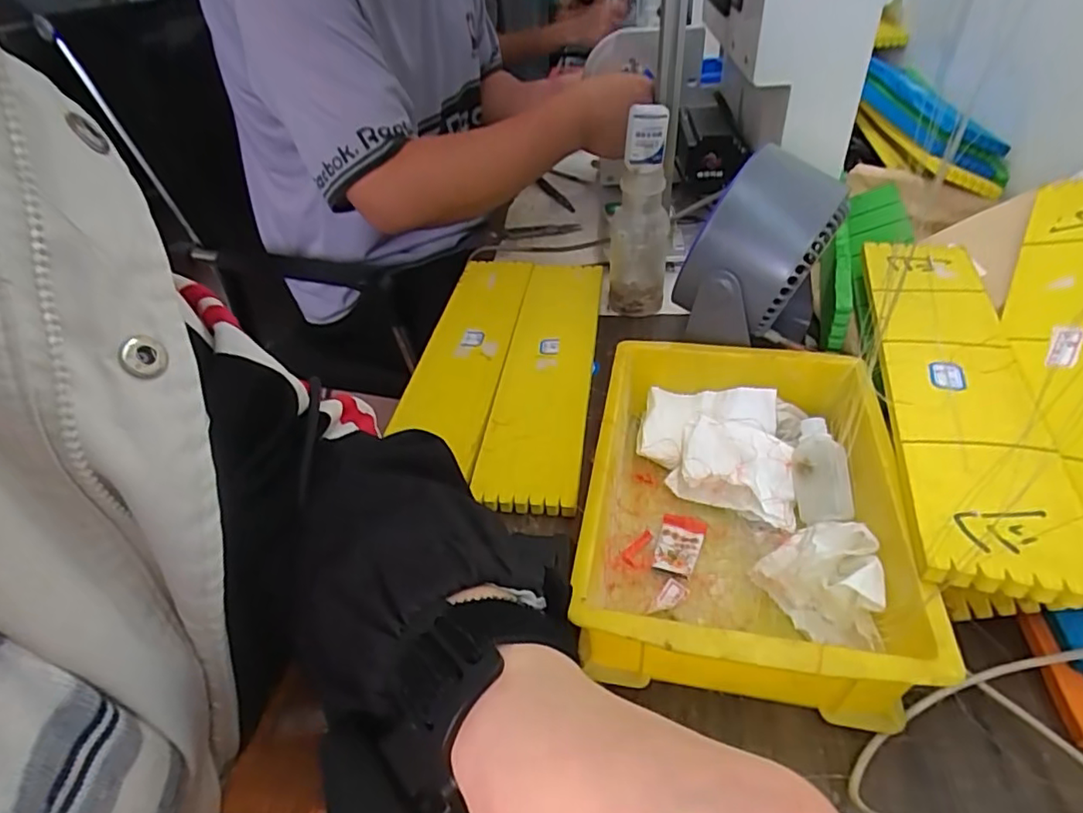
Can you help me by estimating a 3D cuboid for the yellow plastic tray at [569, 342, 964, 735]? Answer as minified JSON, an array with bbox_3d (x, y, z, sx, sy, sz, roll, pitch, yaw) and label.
[{"bbox_3d":[0.124,0.055,0.381,0.172,0.065,0.245,5,42,12],"label":"yellow plastic tray"}]

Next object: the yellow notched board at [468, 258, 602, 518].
[{"bbox_3d":[0.007,-0.049,0.559,0.082,0.005,0.363,2,42,8],"label":"yellow notched board"}]

